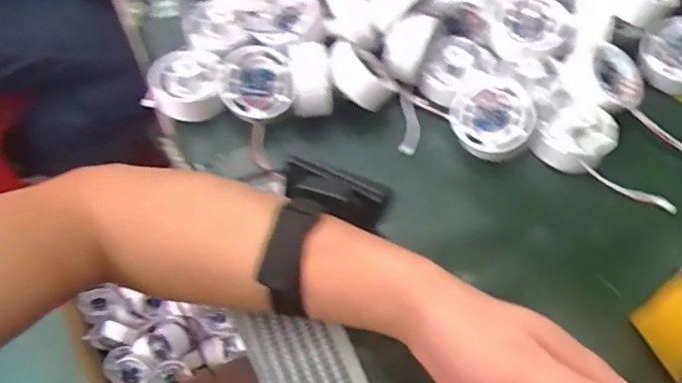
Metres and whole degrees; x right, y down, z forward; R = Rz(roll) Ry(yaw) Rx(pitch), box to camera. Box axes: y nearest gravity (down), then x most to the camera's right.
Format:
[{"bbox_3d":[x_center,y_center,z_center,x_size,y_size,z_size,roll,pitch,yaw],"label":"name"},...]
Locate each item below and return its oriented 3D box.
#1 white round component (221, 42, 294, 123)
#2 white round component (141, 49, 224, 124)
[{"bbox_3d":[-0.066,-0.085,0.460,0.050,0.026,0.063,-17,60,-11],"label":"white round component"},{"bbox_3d":[-0.126,-0.086,0.473,0.063,0.031,0.060,0,58,-1],"label":"white round component"}]

